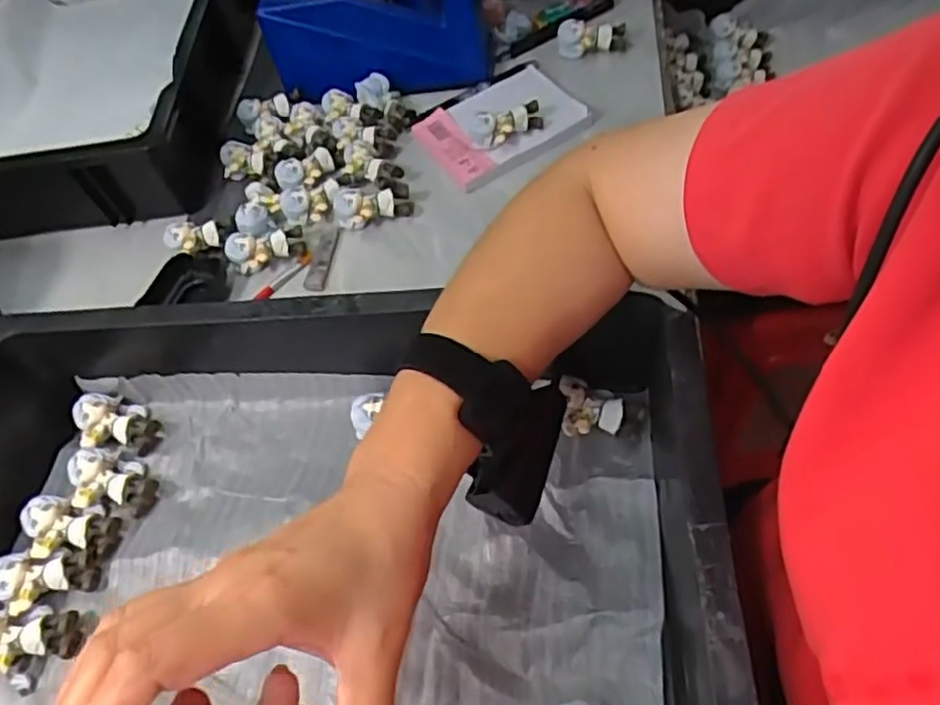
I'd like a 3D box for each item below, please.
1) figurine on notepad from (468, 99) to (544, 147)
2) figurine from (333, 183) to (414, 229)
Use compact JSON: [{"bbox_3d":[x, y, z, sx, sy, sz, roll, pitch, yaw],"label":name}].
[{"bbox_3d":[0.031,-0.190,0.575,0.061,0.026,0.023,-15,55,0],"label":"figurine on notepad"},{"bbox_3d":[-0.081,-0.124,0.570,0.065,0.020,0.031,-12,55,2],"label":"figurine"}]

